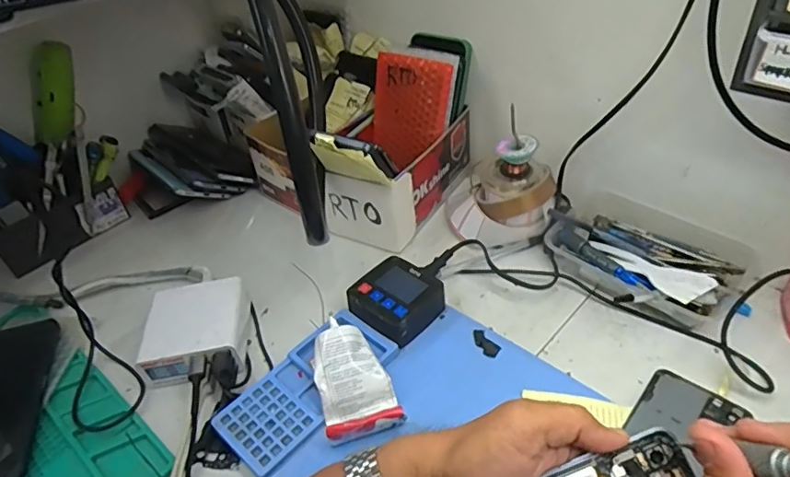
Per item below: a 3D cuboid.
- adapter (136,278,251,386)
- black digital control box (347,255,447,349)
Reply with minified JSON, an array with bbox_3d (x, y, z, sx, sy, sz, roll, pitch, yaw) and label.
[{"bbox_3d":[-0.185,0.090,0.506,0.085,0.051,0.097,-8,40,0],"label":"adapter"},{"bbox_3d":[-0.001,0.058,0.511,0.074,0.033,0.075,-35,47,-28],"label":"black digital control box"}]

